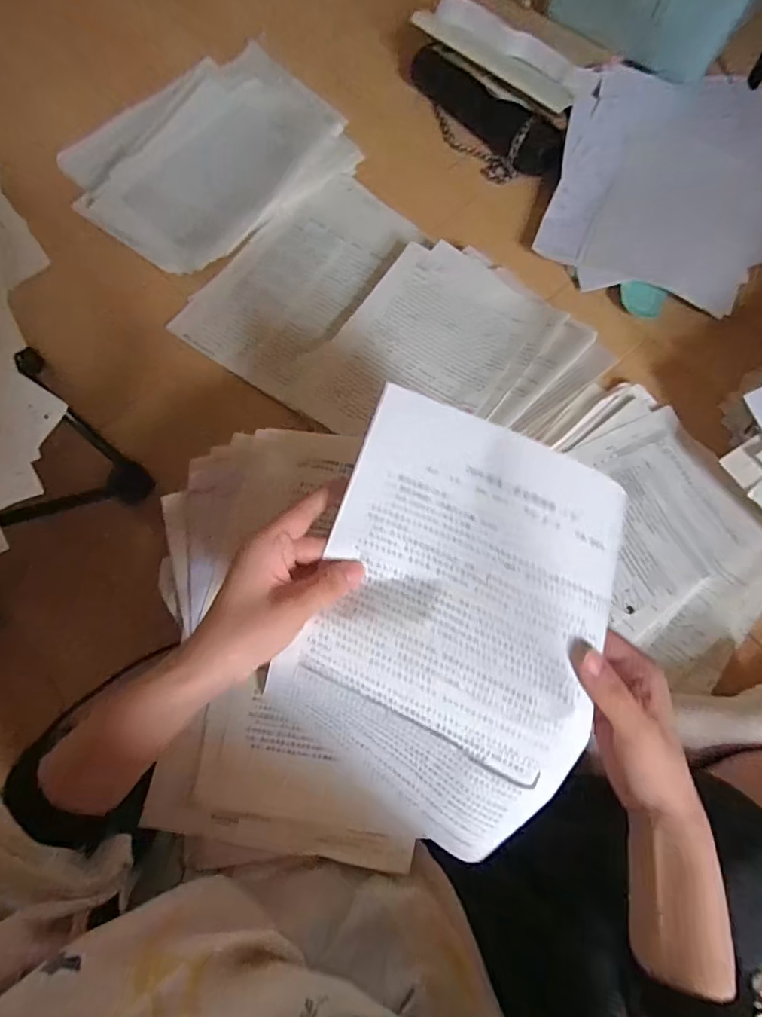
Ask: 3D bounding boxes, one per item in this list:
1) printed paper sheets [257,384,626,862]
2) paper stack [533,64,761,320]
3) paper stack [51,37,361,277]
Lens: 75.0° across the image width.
[{"bbox_3d":[0.040,0.082,0.316,0.186,0.056,0.263,26,98,4],"label":"printed paper sheets"},{"bbox_3d":[0.402,-0.452,0.676,0.331,0.044,0.387,14,77,-3],"label":"paper stack"},{"bbox_3d":[-0.238,-0.490,0.691,0.346,0.029,0.273,-43,80,-9],"label":"paper stack"}]

